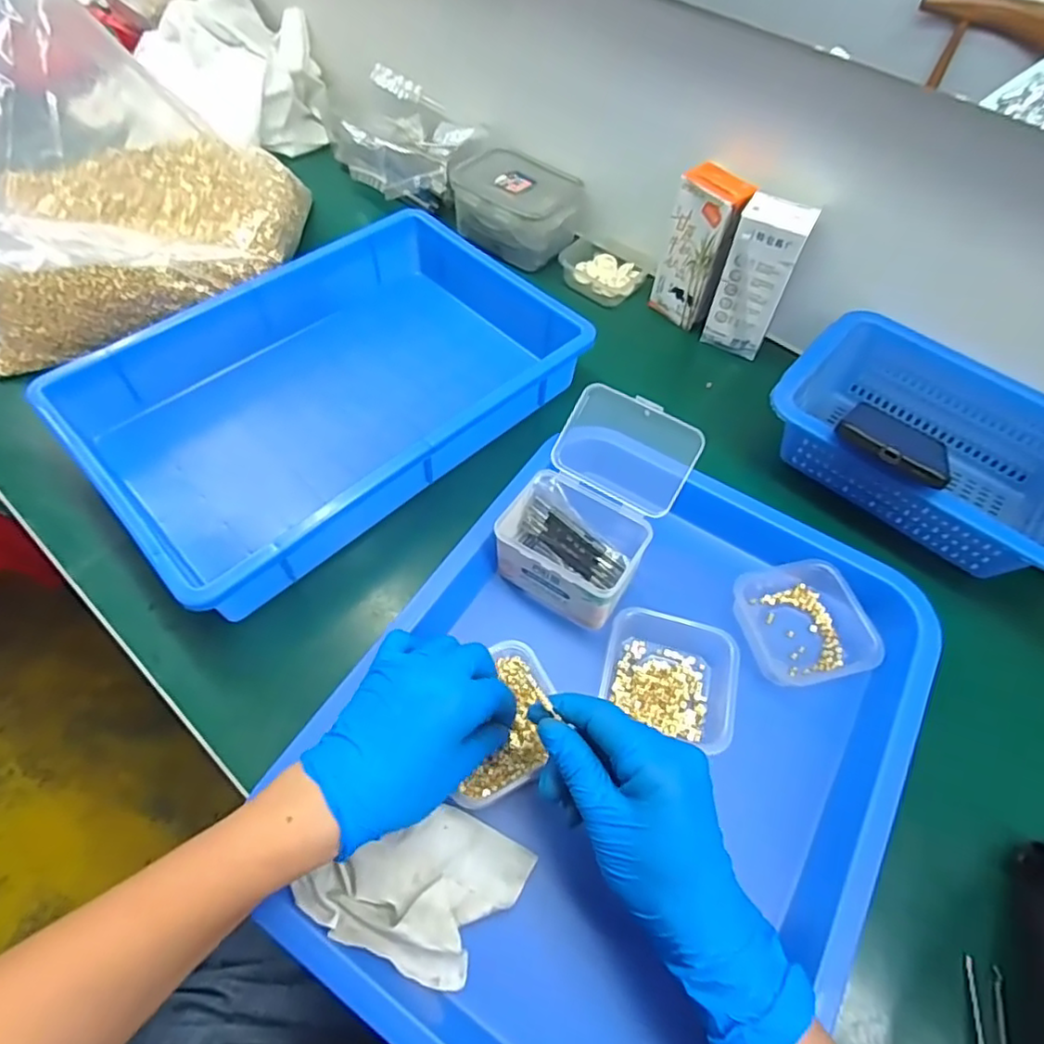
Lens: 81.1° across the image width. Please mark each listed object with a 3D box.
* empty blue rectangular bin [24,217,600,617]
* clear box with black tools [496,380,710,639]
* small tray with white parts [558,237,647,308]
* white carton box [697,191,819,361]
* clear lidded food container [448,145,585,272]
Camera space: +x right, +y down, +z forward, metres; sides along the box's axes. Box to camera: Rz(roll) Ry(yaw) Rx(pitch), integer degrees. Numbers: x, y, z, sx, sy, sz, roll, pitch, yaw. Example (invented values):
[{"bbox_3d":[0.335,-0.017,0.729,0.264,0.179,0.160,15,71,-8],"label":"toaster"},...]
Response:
[{"bbox_3d":[-0.149,-0.115,0.499,0.363,0.056,0.241,-39,68,-24],"label":"empty blue rectangular bin"},{"bbox_3d":[0.051,-0.013,0.428,0.093,0.094,0.137,28,61,14],"label":"clear box with black tools"},{"bbox_3d":[0.084,-0.260,0.631,0.080,0.027,0.066,32,62,16],"label":"small tray with white parts"},{"bbox_3d":[0.205,-0.212,0.539,0.056,0.129,0.034,24,60,11],"label":"white carton box"},{"bbox_3d":[-0.013,-0.331,0.641,0.138,0.063,0.093,28,61,14],"label":"clear lidded food container"}]

